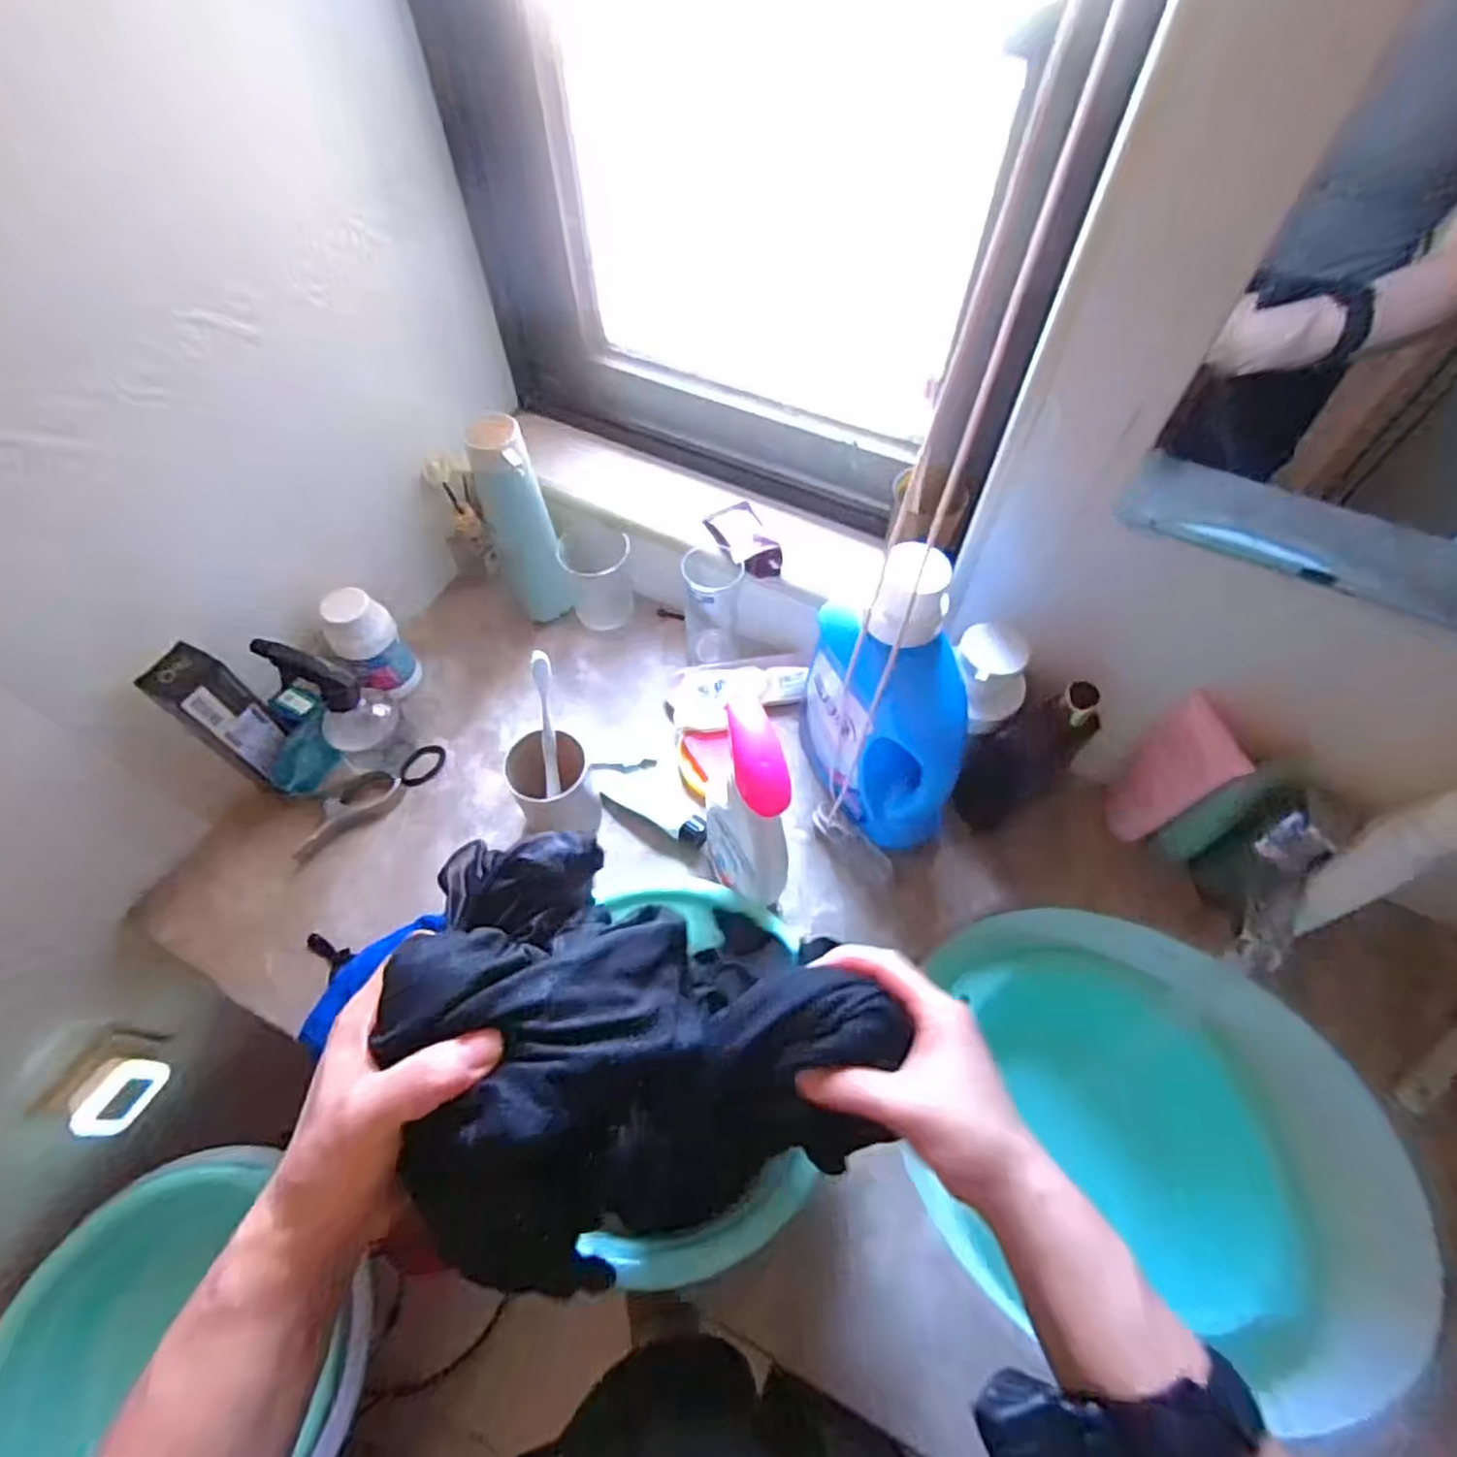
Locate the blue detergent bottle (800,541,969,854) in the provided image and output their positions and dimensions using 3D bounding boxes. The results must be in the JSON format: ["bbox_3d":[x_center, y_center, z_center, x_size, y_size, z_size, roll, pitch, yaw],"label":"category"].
[{"bbox_3d":[0.135,-0.016,0.599,0.098,0.275,0.152,-14,59,-7],"label":"blue detergent bottle"}]

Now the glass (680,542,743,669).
[{"bbox_3d":[-0.016,-0.126,0.757,0.061,0.121,0.068,0,58,1],"label":"glass"}]

